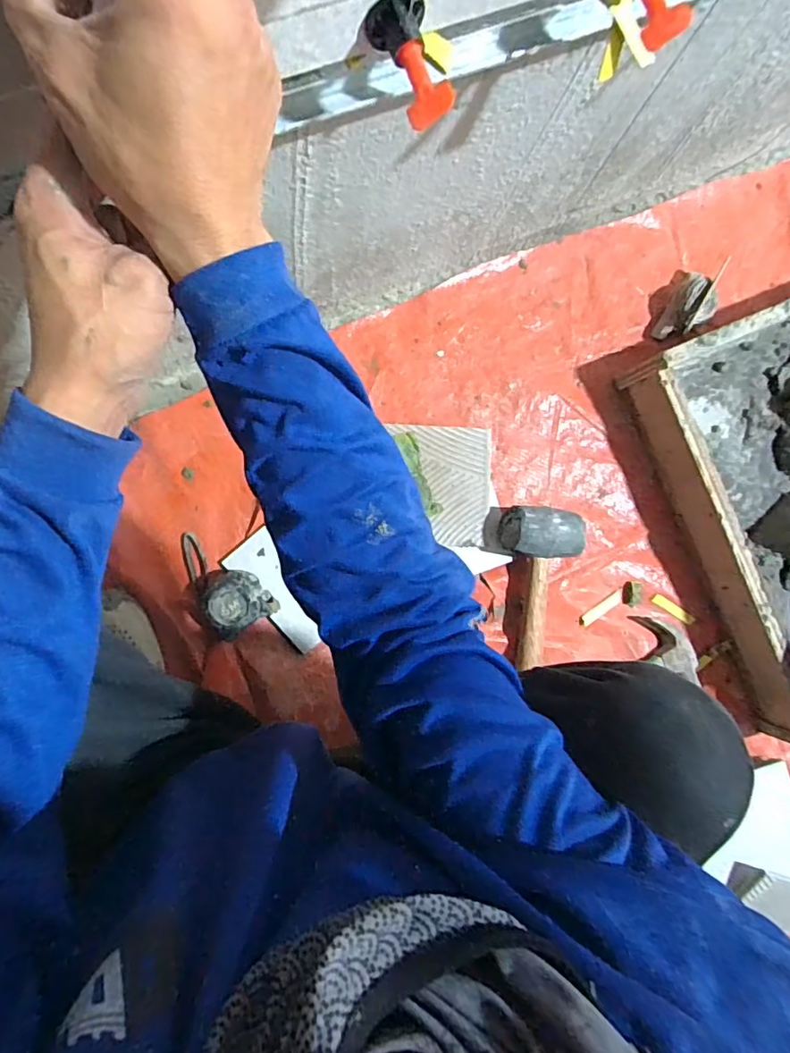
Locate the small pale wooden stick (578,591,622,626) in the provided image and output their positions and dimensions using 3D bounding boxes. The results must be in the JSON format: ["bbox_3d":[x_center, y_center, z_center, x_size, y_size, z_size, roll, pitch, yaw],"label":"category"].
[{"bbox_3d":[0.269,0.107,0.709,0.070,0.004,0.013,-32,92,-8],"label":"small pale wooden stick"}]

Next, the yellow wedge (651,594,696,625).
[{"bbox_3d":[0.373,0.112,0.726,0.067,0.005,0.014,31,84,-5],"label":"yellow wedge"}]

